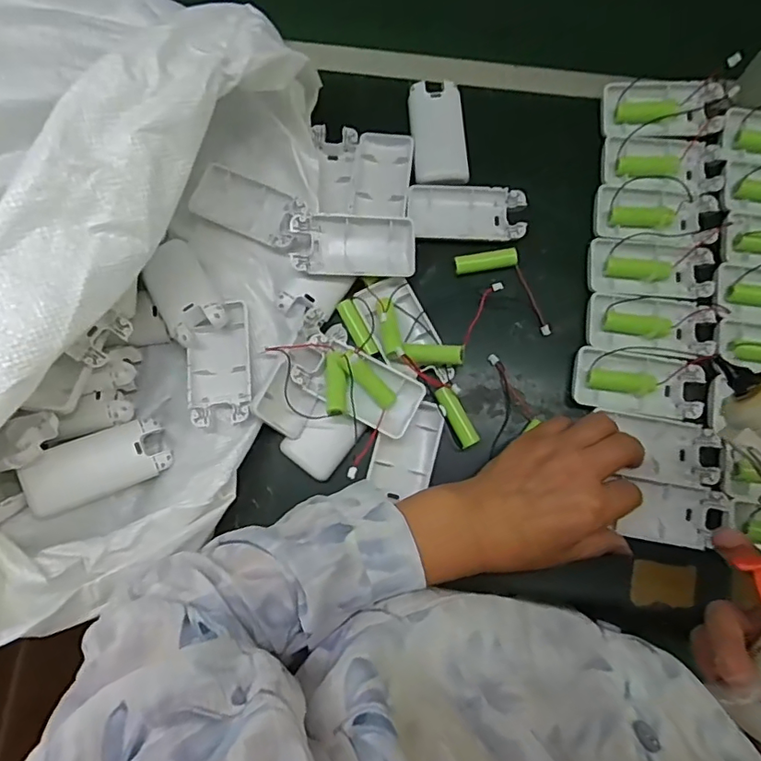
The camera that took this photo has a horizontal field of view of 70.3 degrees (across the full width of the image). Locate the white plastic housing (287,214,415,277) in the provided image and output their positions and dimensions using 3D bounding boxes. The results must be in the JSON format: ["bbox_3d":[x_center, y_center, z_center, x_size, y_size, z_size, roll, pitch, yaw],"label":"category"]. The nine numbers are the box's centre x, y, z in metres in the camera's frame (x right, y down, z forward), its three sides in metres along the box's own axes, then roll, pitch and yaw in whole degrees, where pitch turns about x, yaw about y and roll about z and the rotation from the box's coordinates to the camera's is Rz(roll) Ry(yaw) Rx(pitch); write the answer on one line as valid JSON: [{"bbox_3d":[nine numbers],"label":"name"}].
[{"bbox_3d":[-0.020,-0.103,0.420,0.092,0.031,0.045,-5,79,-1],"label":"white plastic housing"}]

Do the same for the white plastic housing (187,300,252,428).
[{"bbox_3d":[-0.120,-0.012,0.406,0.045,0.019,0.091,-6,79,-2],"label":"white plastic housing"}]

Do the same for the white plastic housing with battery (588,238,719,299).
[{"bbox_3d":[0.219,-0.093,0.439,0.099,0.024,0.049,3,79,0],"label":"white plastic housing with battery"}]

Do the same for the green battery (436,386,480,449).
[{"bbox_3d":[0.060,0.028,0.419,0.016,0.013,0.049,-26,80,-5],"label":"green battery"}]

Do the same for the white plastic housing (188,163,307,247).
[{"bbox_3d":[-0.106,-0.142,0.436,0.090,0.016,0.048,27,80,5],"label":"white plastic housing"}]

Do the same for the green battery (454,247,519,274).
[{"bbox_3d":[0.086,-0.097,0.434,0.049,0.013,0.013,-7,79,-2],"label":"green battery"}]

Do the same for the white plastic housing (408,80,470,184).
[{"bbox_3d":[0.049,-0.209,0.455,0.044,0.013,0.088,-4,79,-1],"label":"white plastic housing"}]

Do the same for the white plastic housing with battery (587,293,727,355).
[{"bbox_3d":[0.218,-0.048,0.430,0.104,0.025,0.046,3,79,0],"label":"white plastic housing with battery"}]

